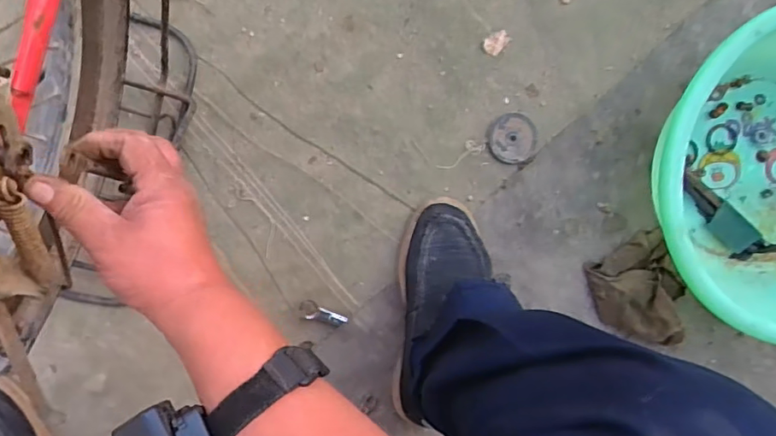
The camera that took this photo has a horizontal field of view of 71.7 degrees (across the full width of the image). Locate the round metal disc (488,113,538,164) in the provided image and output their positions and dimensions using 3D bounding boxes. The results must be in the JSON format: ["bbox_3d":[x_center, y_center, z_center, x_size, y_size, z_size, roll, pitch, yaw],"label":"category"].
[{"bbox_3d":[0.148,-0.094,0.630,0.057,0.010,0.057,0,96,-3],"label":"round metal disc"}]

